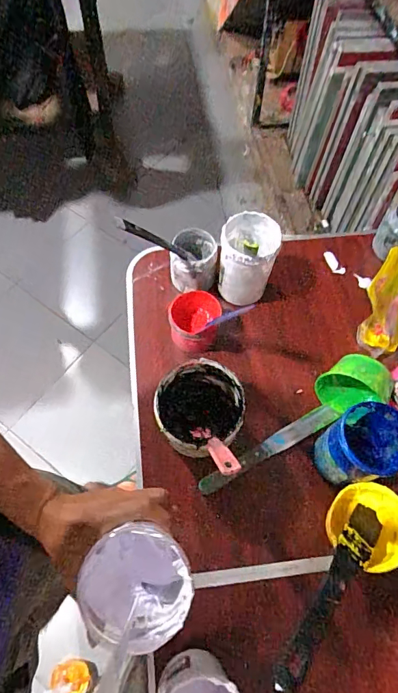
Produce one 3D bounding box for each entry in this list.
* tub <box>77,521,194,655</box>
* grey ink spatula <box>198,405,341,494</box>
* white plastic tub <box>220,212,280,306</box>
[{"bbox_3d":[-0.057,0.229,0.410,0.090,0.109,0.092,0,65,-1],"label":"tub"},{"bbox_3d":[0.113,0.169,0.696,0.252,0.018,0.031,-31,68,1],"label":"grey ink spatula"},{"bbox_3d":[0.084,-0.153,0.745,0.090,0.132,0.099,0,65,-1],"label":"white plastic tub"}]

